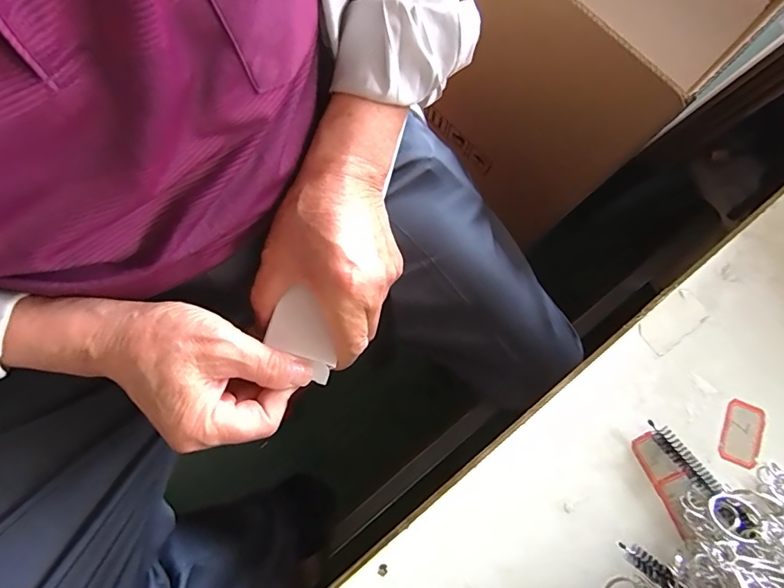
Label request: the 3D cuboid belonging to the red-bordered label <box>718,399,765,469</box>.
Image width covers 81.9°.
[{"bbox_3d":[0.207,0.082,0.266,0.022,0.004,0.036,22,78,3],"label":"red-bordered label"}]

